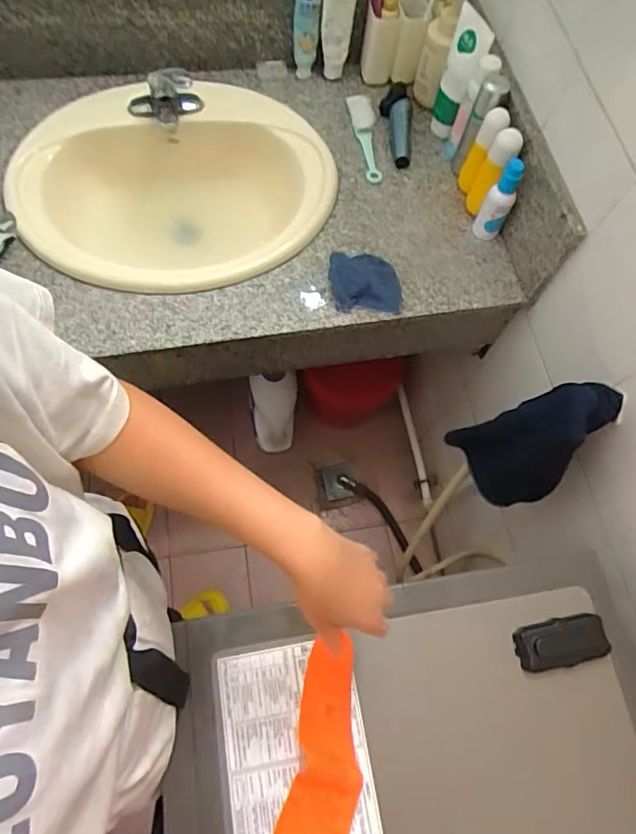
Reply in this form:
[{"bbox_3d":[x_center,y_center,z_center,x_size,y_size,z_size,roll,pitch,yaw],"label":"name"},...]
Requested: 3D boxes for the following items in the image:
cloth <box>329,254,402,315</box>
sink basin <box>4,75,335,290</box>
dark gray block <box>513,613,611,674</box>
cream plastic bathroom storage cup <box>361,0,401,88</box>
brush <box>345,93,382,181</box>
[{"bbox_3d":[0.073,-0.219,0.847,0.104,0.024,0.112,-3,69,-7],"label":"cloth"},{"bbox_3d":[-0.241,-0.383,0.952,0.525,0.213,0.452,-18,72,-12],"label":"sink basin"},{"bbox_3d":[0.290,0.265,0.628,0.111,0.022,0.052,-5,69,-8],"label":"dark gray block"},{"bbox_3d":[0.114,-0.705,0.993,0.064,0.138,0.053,8,66,-4],"label":"cream plastic bathroom storage cup"},{"bbox_3d":[0.085,-0.516,0.981,0.047,0.029,0.215,-3,65,-5],"label":"brush"}]

